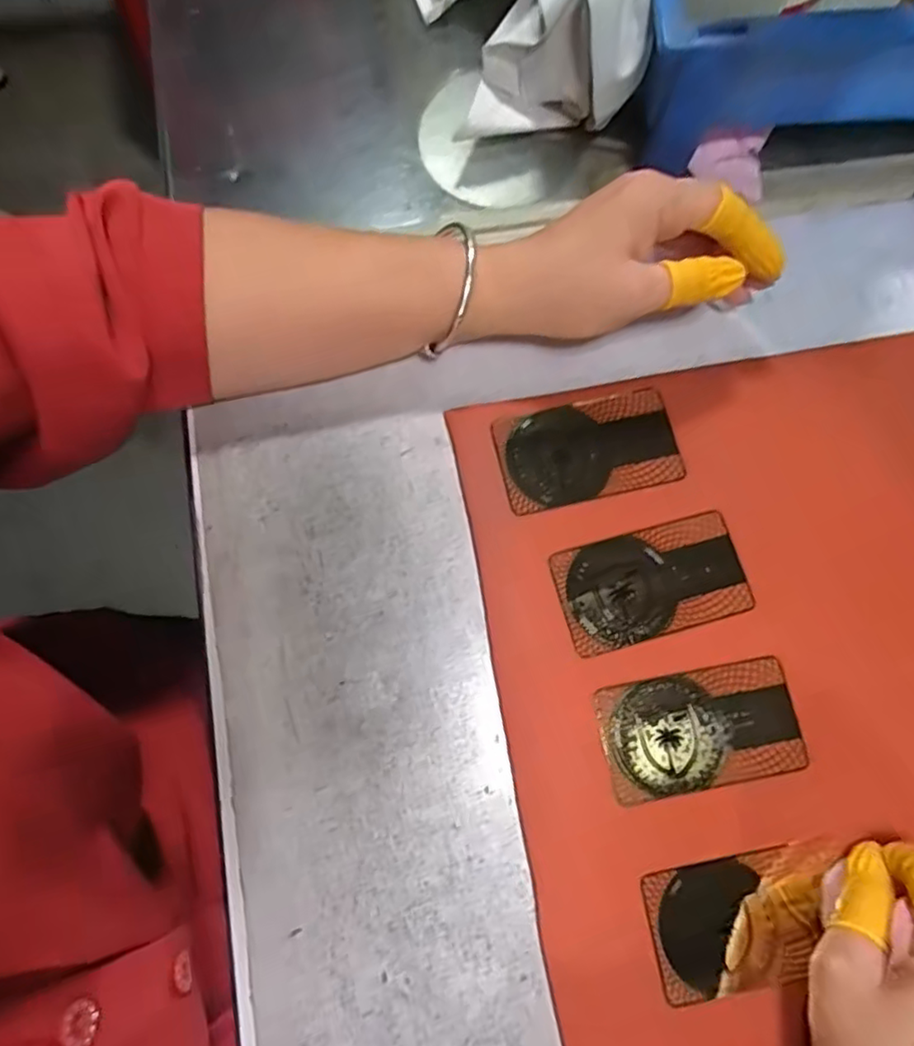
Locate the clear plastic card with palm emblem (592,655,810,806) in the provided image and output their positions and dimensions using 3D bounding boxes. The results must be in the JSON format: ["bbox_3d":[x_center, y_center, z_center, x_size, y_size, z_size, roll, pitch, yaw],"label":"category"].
[{"bbox_3d":[0.105,0.089,0.277,0.085,0.004,0.049,-10,77,-3],"label":"clear plastic card with palm emblem"}]

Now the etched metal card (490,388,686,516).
[{"bbox_3d":[0.062,-0.035,0.305,0.083,0.004,0.048,-13,79,-5],"label":"etched metal card"}]

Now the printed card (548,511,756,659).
[{"bbox_3d":[0.089,0.027,0.290,0.084,0.004,0.048,-15,77,-4],"label":"printed card"}]

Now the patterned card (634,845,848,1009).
[{"bbox_3d":[0.119,0.162,0.261,0.080,0.004,0.048,-10,77,-4],"label":"patterned card"}]

